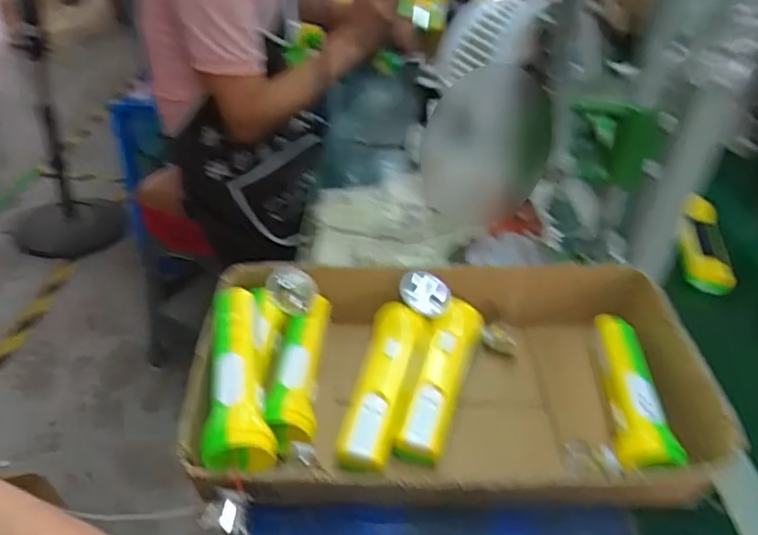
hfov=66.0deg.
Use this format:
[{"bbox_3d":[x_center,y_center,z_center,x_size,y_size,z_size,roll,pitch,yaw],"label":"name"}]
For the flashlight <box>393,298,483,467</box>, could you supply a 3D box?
[{"bbox_3d":[0.057,0.100,0.544,0.048,0.050,0.169,15,38,15],"label":"flashlight"}]

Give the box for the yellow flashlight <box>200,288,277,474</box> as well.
[{"bbox_3d":[-0.118,0.088,0.477,0.051,0.043,0.170,-6,38,-12],"label":"yellow flashlight"}]

